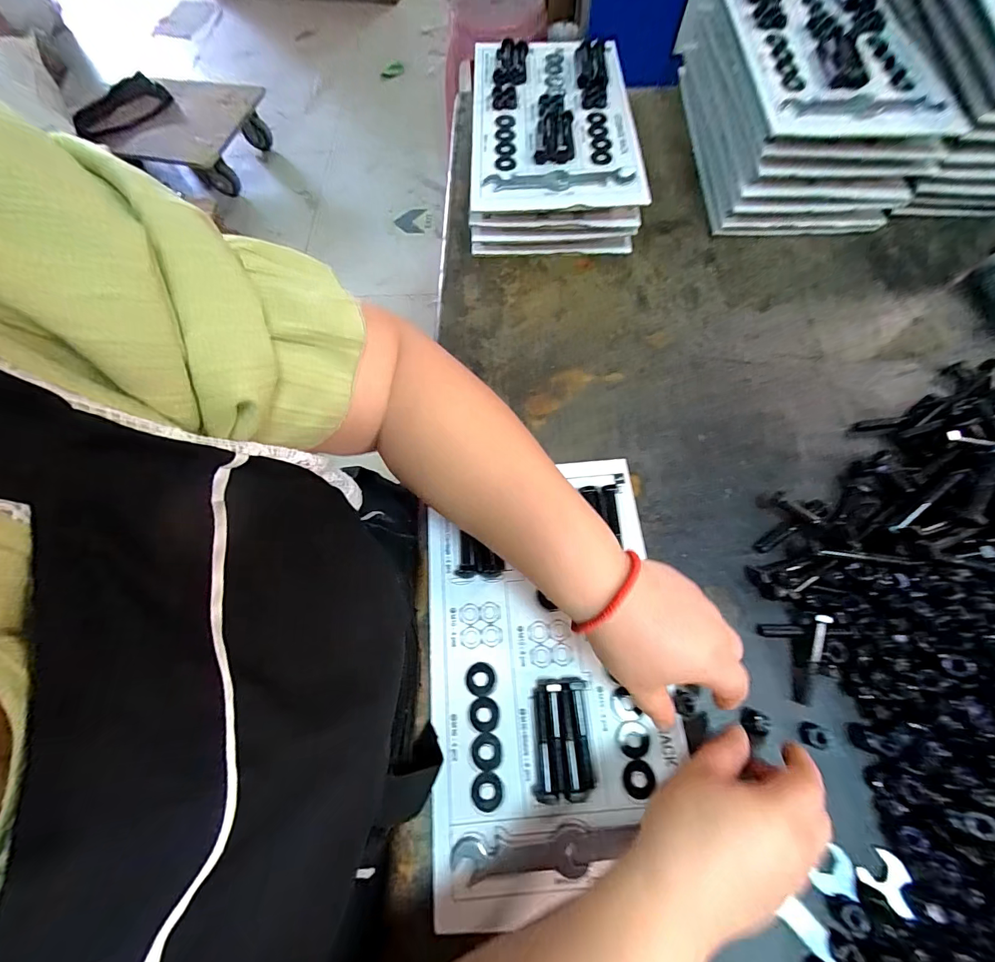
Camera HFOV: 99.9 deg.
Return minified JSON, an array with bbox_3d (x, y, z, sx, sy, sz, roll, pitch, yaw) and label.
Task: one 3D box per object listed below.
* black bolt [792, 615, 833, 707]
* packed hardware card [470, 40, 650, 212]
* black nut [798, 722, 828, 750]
[{"bbox_3d":[0.246,0.139,0.327,0.013,0.008,0.071,18,90,9],"label":"black bolt"},{"bbox_3d":[0.066,-0.446,0.509,0.191,0.019,0.310,-1,68,2],"label":"packed hardware card"},{"bbox_3d":[0.239,0.193,0.317,0.018,0.006,0.017,0,68,2],"label":"black nut"}]

